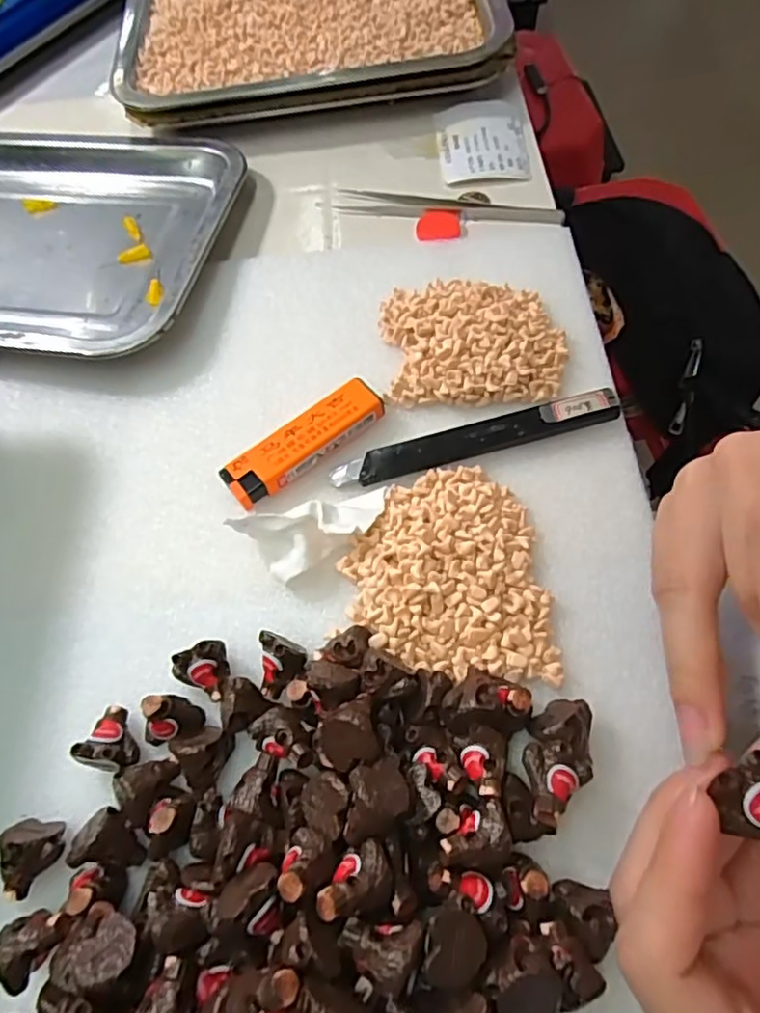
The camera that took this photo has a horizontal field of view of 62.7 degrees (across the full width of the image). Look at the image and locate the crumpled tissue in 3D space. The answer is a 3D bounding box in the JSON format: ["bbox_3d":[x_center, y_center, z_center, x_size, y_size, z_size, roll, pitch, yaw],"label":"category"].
[{"bbox_3d":[-0.026,0.011,0.264,0.064,0.018,0.029,-19,64,-5],"label":"crumpled tissue"}]

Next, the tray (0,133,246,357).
[{"bbox_3d":[-0.216,-0.163,0.373,0.248,0.030,0.182,8,64,9],"label":"tray"}]

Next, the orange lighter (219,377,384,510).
[{"bbox_3d":[-0.035,-0.029,0.290,0.079,0.015,0.024,-35,66,-13],"label":"orange lighter"}]

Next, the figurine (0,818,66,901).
[{"bbox_3d":[-0.120,0.119,0.216,0.020,0.014,0.024,-23,64,-7],"label":"figurine"}]

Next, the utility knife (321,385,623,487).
[{"bbox_3d":[0.043,-0.033,0.284,0.131,0.011,0.017,-14,63,-2],"label":"utility knife"}]

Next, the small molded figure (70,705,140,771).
[{"bbox_3d":[-0.098,0.086,0.231,0.020,0.018,0.021,-2,63,4],"label":"small molded figure"}]

